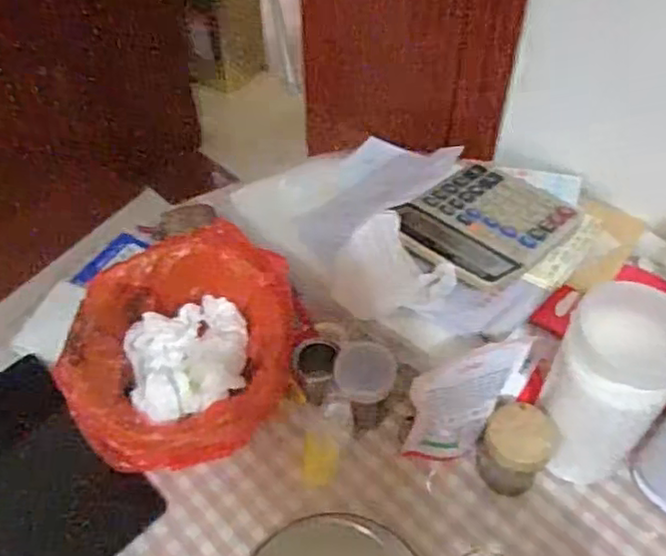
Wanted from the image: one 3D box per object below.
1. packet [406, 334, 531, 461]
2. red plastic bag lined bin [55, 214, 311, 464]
[{"bbox_3d":[0.128,0.126,0.636,0.112,0.143,0.042,-24,54,-19],"label":"packet"},{"bbox_3d":[-0.140,0.084,0.677,0.238,0.145,0.208,-24,54,-19],"label":"red plastic bag lined bin"}]

